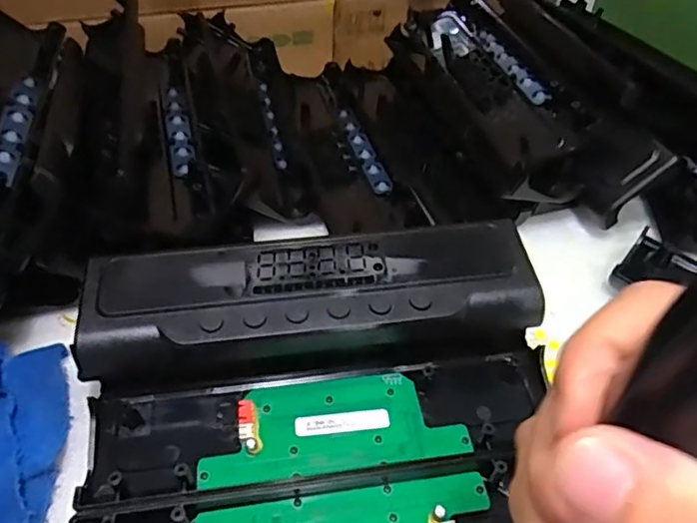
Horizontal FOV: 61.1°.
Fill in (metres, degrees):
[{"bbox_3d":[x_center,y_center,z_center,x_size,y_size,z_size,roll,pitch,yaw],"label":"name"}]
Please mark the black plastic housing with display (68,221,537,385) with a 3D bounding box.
[{"bbox_3d":[-0.032,0.030,0.329,0.217,0.048,0.070,-4,48,-6],"label":"black plastic housing with display"}]

